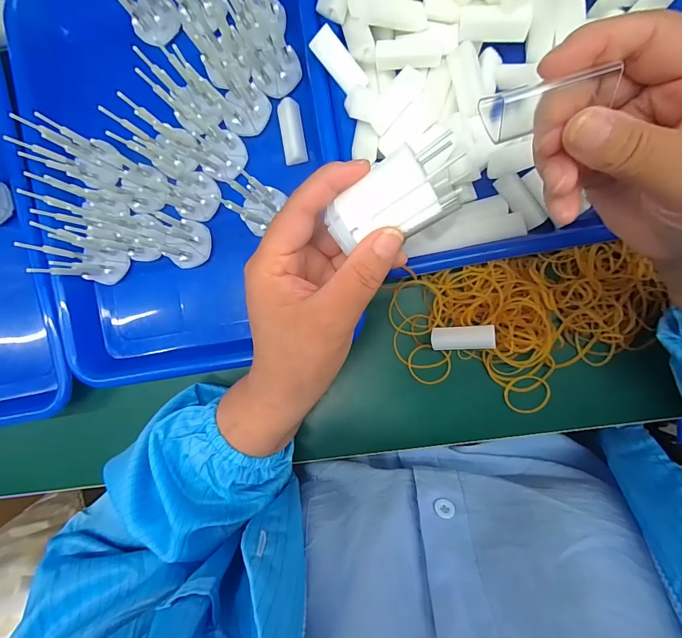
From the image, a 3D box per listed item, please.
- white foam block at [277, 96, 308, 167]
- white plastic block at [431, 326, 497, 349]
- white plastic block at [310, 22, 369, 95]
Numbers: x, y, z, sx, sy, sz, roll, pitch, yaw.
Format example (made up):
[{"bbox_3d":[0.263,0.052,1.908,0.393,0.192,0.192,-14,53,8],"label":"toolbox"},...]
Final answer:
[{"bbox_3d":[-0.039,-0.146,0.299,0.018,0.009,0.046,-9,90,7],"label":"white foam block"},{"bbox_3d":[0.093,0.014,0.294,0.047,0.014,0.018,-3,91,7],"label":"white plastic block"},{"bbox_3d":[-0.001,-0.178,0.266,0.019,0.008,0.044,-44,103,7],"label":"white plastic block"}]

